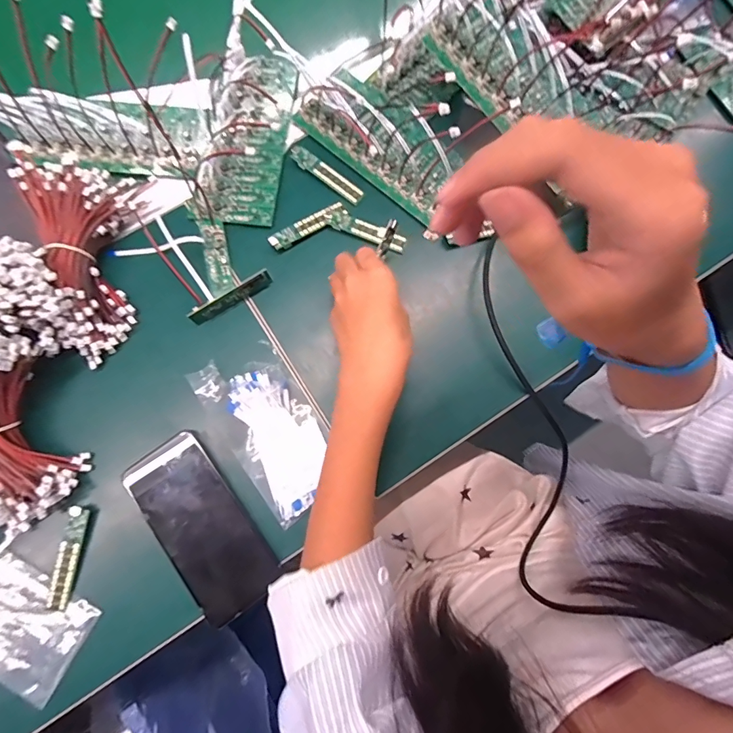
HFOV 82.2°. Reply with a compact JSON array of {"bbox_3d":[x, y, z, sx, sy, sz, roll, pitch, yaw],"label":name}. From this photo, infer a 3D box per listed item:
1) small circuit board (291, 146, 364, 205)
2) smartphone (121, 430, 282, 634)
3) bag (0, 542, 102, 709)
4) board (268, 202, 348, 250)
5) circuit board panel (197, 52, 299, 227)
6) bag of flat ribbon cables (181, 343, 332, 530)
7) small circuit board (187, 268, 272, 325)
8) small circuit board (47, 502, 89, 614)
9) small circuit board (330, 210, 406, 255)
[{"bbox_3d":[-0.040,-0.198,0.429,0.083,0.009,0.018,35,81,6],"label":"small circuit board"},{"bbox_3d":[-0.142,0.136,0.362,0.071,0.014,0.153,-36,82,-6],"label":"smartphone"},{"bbox_3d":[-0.308,0.203,0.351,0.151,0.008,0.080,28,81,5],"label":"bag"},{"bbox_3d":[-0.058,-0.141,0.419,0.082,0.007,0.018,-31,81,-6],"label":"board"},{"bbox_3d":[-0.120,-0.243,0.426,0.077,0.026,0.196,8,79,1],"label":"circuit board panel"},{"bbox_3d":[-0.084,0.056,0.374,0.078,0.025,0.152,-32,81,-6],"label":"bag of flat ribbon cables"},{"bbox_3d":[-0.129,-0.065,0.400,0.083,0.018,0.010,-32,81,-6],"label":"small circuit board"},{"bbox_3d":[-0.253,0.162,0.356,0.015,0.008,0.083,8,79,1],"label":"small circuit board"},{"bbox_3d":[0.002,-0.135,0.416,0.076,0.004,0.020,22,80,1],"label":"small circuit board"}]

